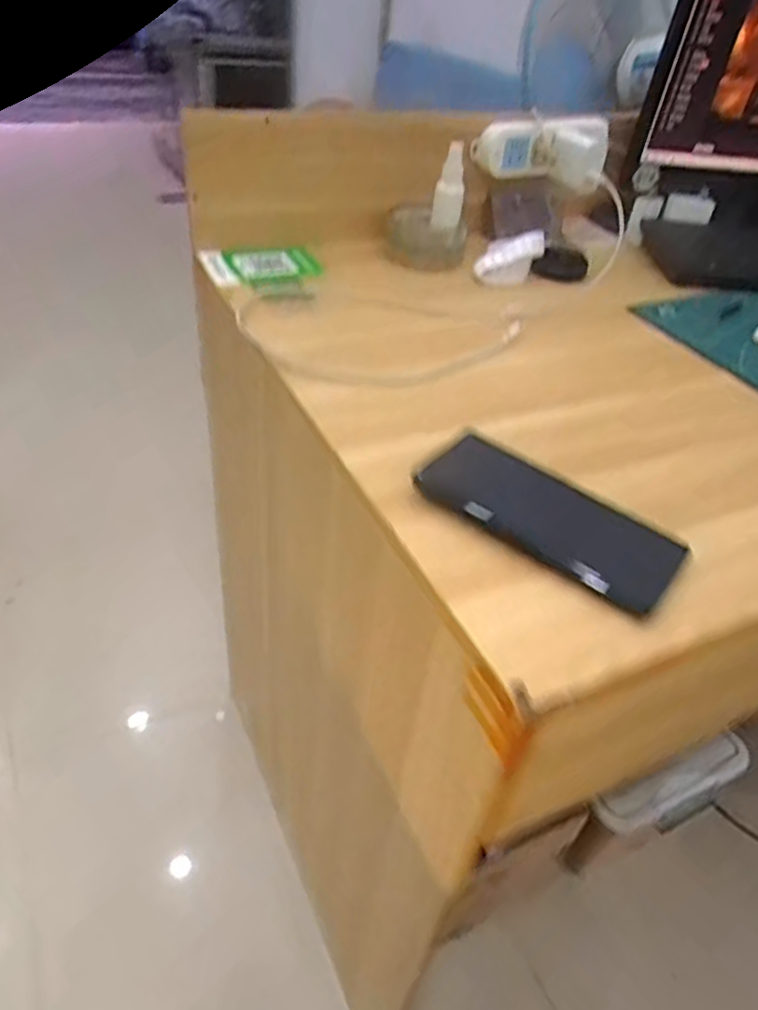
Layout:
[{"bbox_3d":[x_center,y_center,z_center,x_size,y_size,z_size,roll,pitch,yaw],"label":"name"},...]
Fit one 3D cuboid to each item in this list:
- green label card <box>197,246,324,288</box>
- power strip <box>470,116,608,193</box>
[{"bbox_3d":[-0.123,-0.255,0.715,0.120,0.009,0.085,-15,45,-25],"label":"green label card"},{"bbox_3d":[0.193,-0.422,0.804,0.154,0.063,0.061,16,43,10],"label":"power strip"}]

